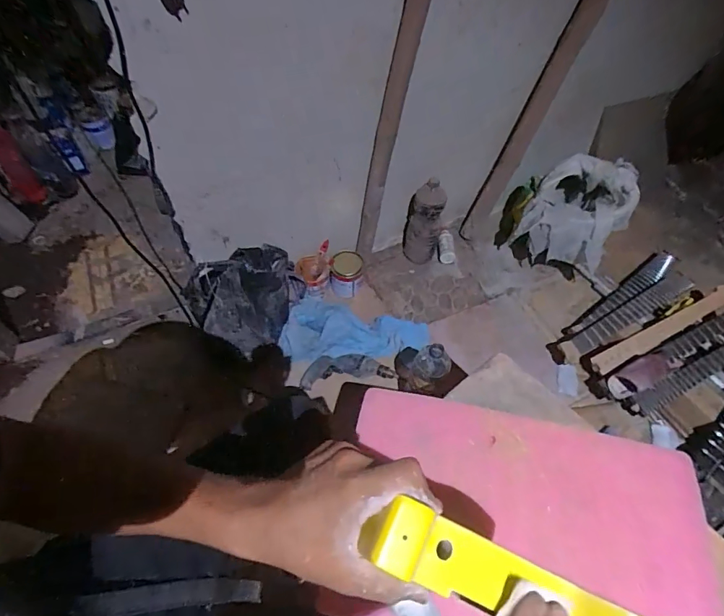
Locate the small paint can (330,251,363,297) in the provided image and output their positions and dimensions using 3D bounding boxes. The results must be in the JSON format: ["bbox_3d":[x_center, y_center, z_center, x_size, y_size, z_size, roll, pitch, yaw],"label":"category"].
[{"bbox_3d":[-0.047,-0.105,1.348,0.100,0.110,0.107,3,54,2],"label":"small paint can"}]

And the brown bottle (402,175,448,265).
[{"bbox_3d":[0.195,-0.262,1.370,0.111,0.293,0.086,14,56,9],"label":"brown bottle"}]

